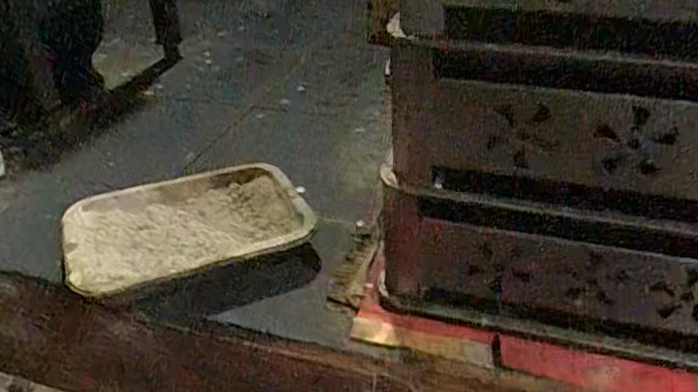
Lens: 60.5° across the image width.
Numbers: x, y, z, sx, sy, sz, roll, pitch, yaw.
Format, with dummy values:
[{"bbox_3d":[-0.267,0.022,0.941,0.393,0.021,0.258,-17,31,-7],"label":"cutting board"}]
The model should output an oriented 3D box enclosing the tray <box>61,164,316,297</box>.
[{"bbox_3d":[-0.181,0.039,0.683,0.262,0.041,0.194,-17,35,-22],"label":"tray"}]

